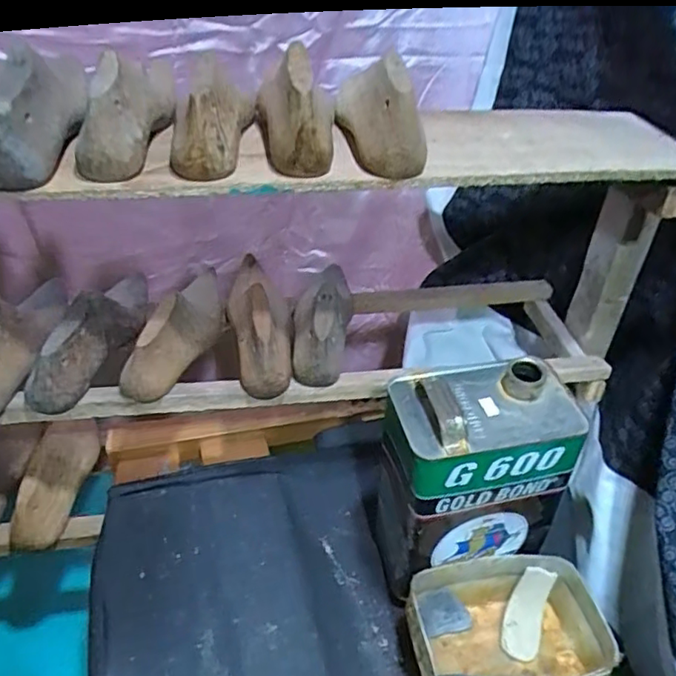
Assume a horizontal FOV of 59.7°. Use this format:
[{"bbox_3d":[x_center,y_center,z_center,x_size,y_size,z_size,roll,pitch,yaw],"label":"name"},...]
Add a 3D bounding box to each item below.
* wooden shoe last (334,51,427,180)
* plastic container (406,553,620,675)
[{"bbox_3d":[0.037,-0.210,0.535,0.052,0.083,0.153,-3,37,-12],"label":"wooden shoe last"},{"bbox_3d":[0.162,0.290,0.573,0.185,0.070,0.124,-3,37,-13],"label":"plastic container"}]

